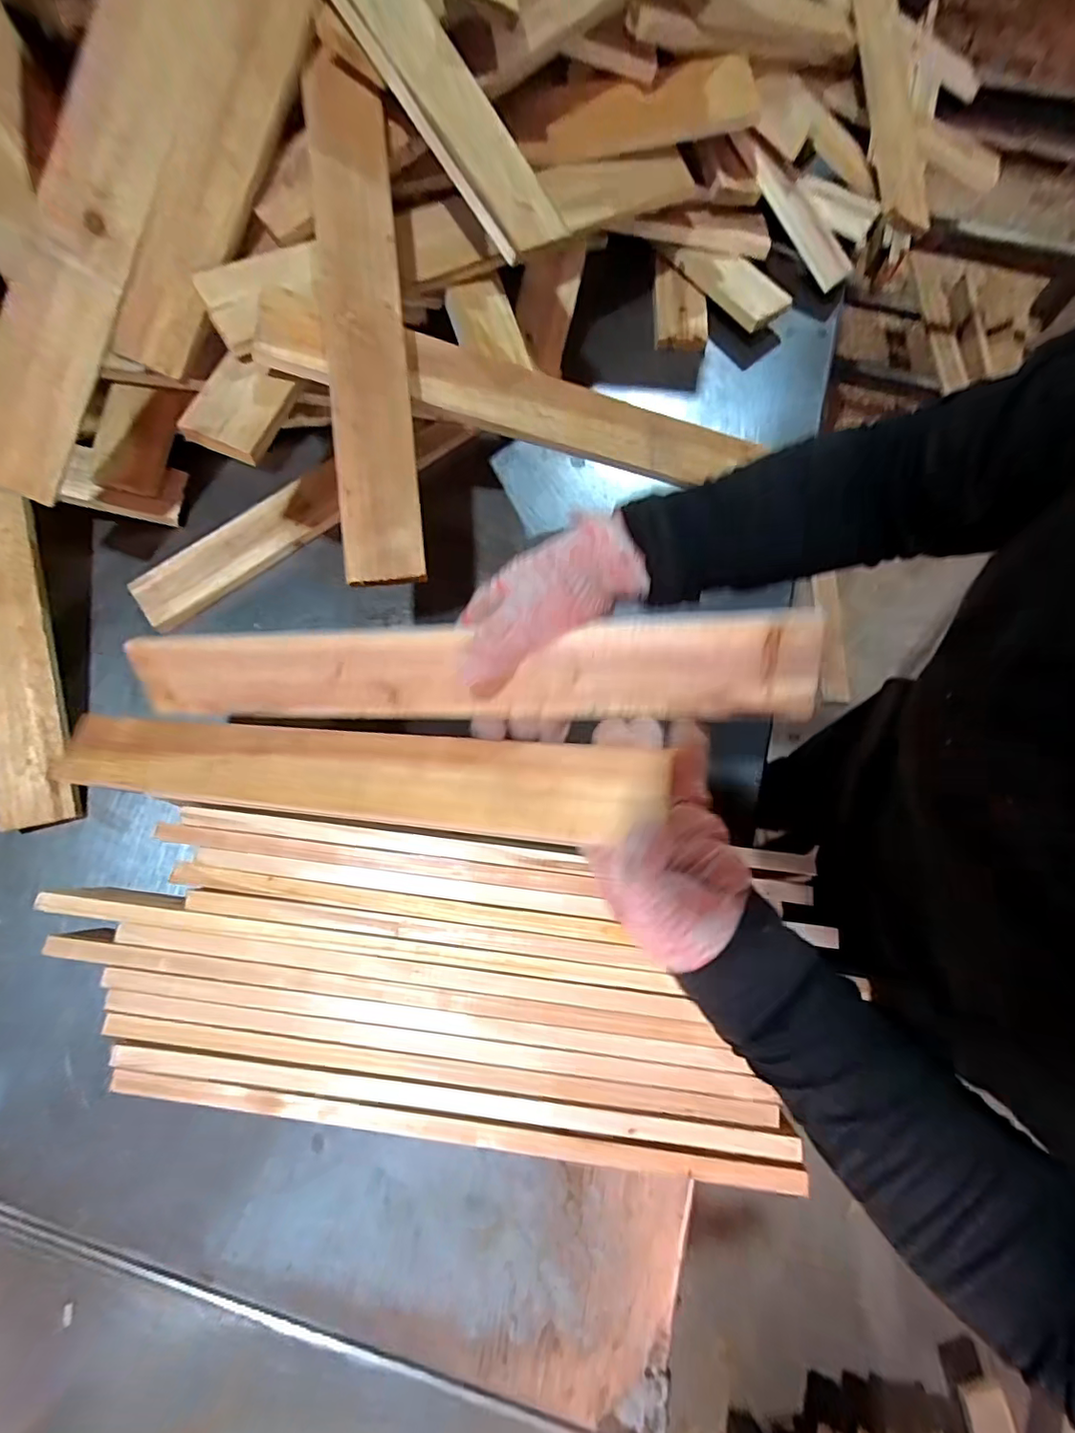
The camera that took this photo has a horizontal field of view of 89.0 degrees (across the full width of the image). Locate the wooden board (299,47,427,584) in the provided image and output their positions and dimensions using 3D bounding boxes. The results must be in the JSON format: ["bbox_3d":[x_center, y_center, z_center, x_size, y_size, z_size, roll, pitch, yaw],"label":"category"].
[{"bbox_3d":[-0.137,-0.309,0.431,0.064,0.016,0.410,-6,87,-2],"label":"wooden board"}]

